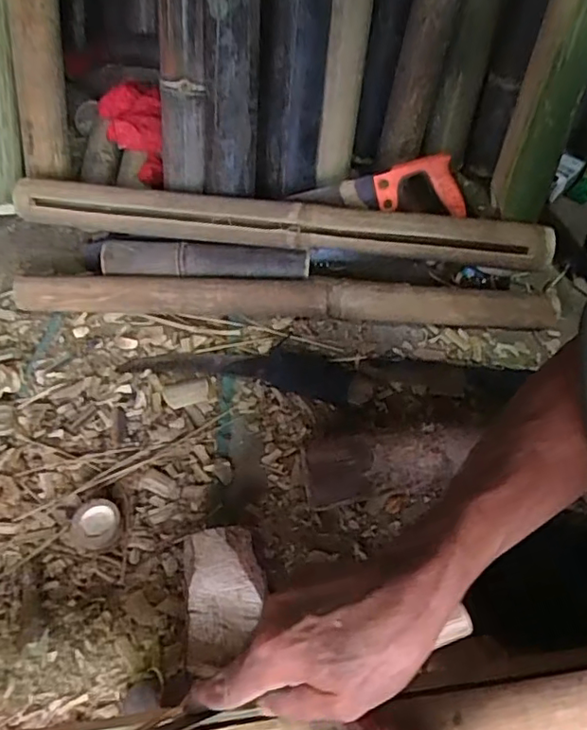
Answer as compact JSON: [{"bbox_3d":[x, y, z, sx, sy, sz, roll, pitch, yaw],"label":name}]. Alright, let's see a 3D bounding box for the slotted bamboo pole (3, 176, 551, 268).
[{"bbox_3d":[-0.026,-0.178,0.732,0.668,0.051,0.047,7,53,7],"label":"slotted bamboo pole"}]

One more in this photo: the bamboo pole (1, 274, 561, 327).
[{"bbox_3d":[-0.017,-0.084,0.734,0.657,0.054,0.057,3,52,3],"label":"bamboo pole"}]

